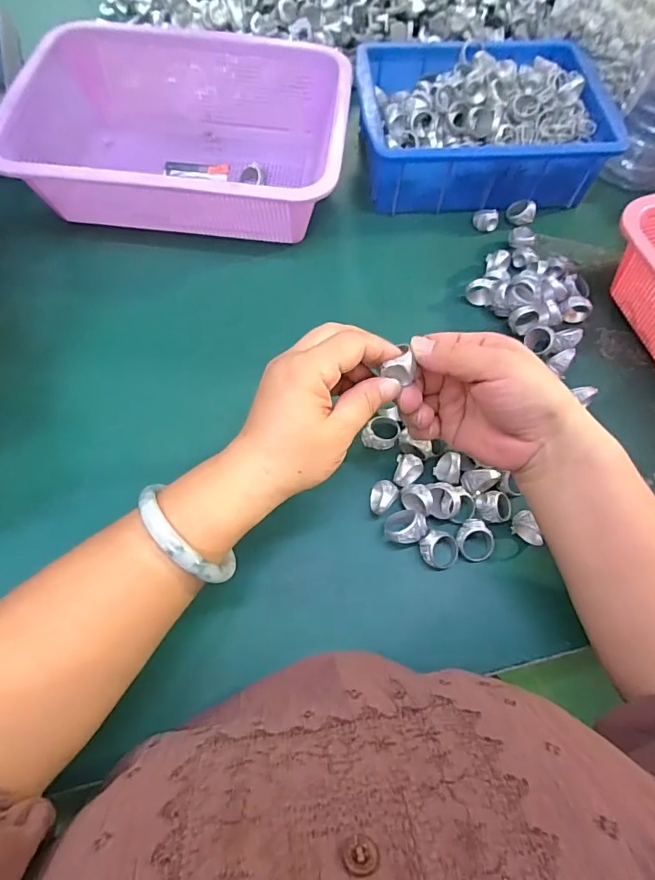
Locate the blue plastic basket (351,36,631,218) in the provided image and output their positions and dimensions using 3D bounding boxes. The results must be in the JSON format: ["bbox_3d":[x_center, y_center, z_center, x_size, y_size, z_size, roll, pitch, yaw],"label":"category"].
[{"bbox_3d":[0.153,-0.330,0.482,0.241,0.077,0.174,-1,67,-3],"label":"blue plastic basket"}]

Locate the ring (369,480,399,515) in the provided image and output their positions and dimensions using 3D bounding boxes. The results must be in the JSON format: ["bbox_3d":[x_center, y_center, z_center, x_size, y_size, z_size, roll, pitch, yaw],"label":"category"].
[{"bbox_3d":[0.040,0.043,0.343,0.019,0.021,0.025,32,69,11],"label":"ring"}]

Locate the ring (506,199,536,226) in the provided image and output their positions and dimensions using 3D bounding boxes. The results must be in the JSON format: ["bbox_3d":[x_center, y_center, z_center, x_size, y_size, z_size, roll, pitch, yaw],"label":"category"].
[{"bbox_3d":[0.198,-0.232,0.470,0.027,0.015,0.027,1,66,-2],"label":"ring"}]

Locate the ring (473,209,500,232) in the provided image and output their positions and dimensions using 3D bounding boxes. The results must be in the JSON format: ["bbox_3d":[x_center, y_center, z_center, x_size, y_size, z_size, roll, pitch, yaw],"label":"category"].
[{"bbox_3d":[0.162,-0.226,0.473,0.026,0.016,0.026,1,66,-2],"label":"ring"}]

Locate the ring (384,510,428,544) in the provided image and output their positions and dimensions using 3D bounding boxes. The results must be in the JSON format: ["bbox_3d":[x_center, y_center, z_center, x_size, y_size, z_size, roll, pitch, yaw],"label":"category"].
[{"bbox_3d":[0.056,0.063,0.334,0.028,0.022,0.024,-6,67,-5],"label":"ring"}]

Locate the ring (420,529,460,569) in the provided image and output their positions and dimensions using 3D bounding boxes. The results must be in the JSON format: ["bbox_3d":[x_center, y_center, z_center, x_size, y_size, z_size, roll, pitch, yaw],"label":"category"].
[{"bbox_3d":[0.081,0.079,0.332,0.030,0.017,0.024,6,66,0],"label":"ring"}]

